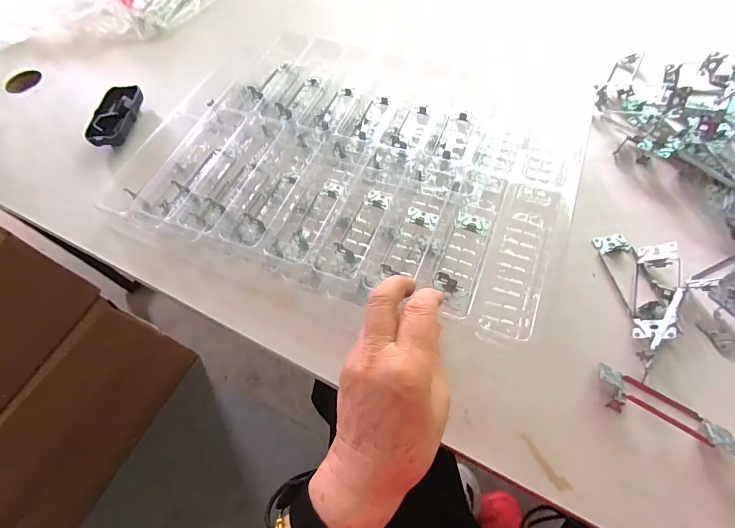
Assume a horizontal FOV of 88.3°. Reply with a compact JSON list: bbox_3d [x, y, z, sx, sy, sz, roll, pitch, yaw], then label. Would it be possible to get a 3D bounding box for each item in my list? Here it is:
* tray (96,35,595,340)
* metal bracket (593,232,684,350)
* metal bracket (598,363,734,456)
[{"bbox_3d":[-0.027,-0.129,0.457,0.505,0.050,0.333,19,63,14],"label":"tray"},{"bbox_3d":[0.277,0.018,0.371,0.057,0.036,0.128,-2,60,2],"label":"metal bracket"},{"bbox_3d":[0.250,0.123,0.322,0.104,0.025,0.035,28,66,18],"label":"metal bracket"}]

